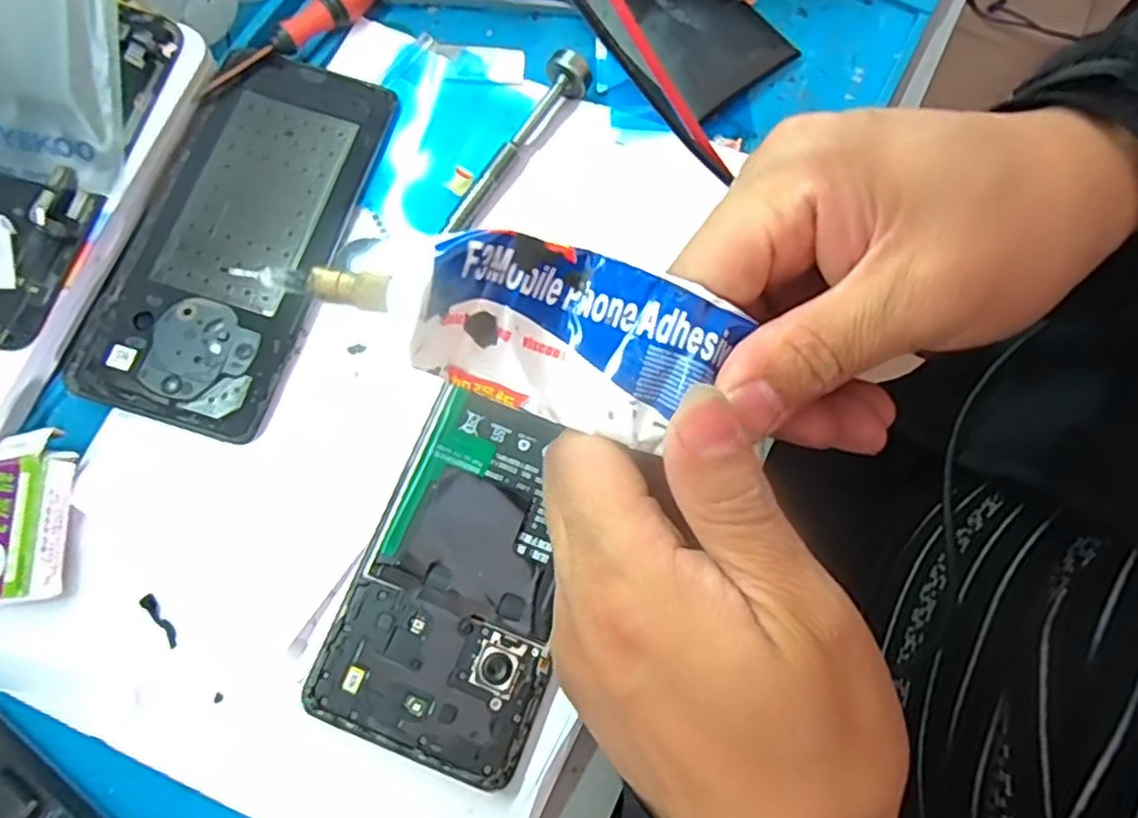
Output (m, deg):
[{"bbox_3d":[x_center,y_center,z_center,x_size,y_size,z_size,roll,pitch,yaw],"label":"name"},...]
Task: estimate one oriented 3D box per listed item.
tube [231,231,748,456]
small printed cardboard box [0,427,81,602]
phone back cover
[{"bbox_3d":[-0.016,-0.022,0.175,0.112,0.025,0.041,13,74,-3],"label":"tube"},{"bbox_3d":[-0.189,0.037,0.241,0.028,0.017,0.058,-4,74,-2],"label":"small printed cardboard box"},{"bbox_3d":[-0.131,-0.071,0.274,0.076,0.011,0.159,16,74,4],"label":"phone back cover"}]

